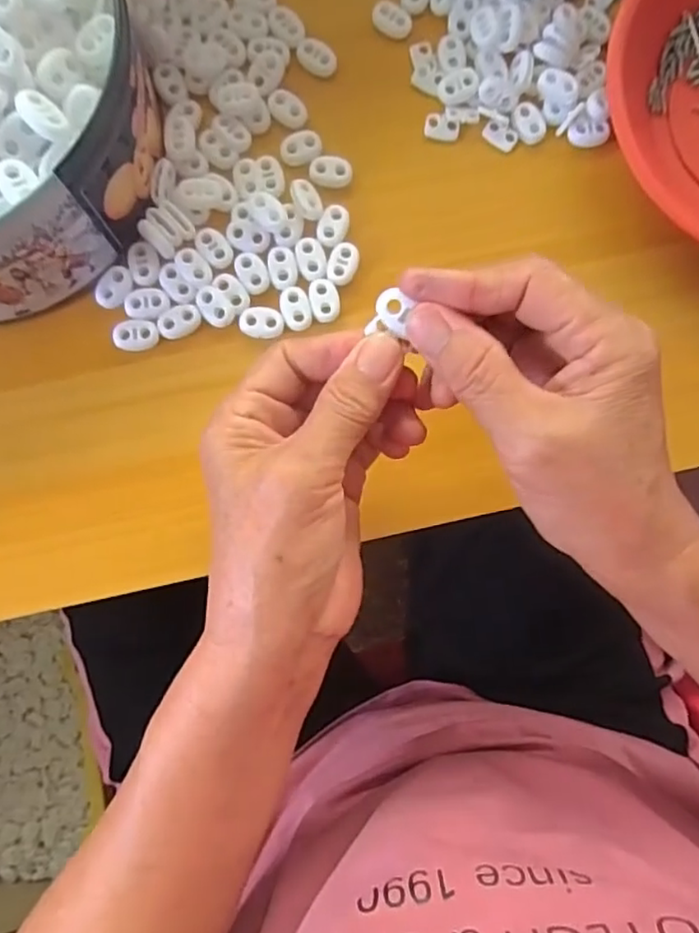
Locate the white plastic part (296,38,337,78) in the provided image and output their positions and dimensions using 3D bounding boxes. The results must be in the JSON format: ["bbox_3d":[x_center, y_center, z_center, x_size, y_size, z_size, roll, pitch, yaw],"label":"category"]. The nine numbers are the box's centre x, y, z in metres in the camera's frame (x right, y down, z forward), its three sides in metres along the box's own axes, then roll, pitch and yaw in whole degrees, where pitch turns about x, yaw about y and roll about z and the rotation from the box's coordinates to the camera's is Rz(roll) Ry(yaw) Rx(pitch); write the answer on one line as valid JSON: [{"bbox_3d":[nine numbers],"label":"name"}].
[{"bbox_3d":[-0.018,-0.220,0.336,0.022,0.005,0.015,40,85,1],"label":"white plastic part"}]

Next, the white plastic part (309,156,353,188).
[{"bbox_3d":[-0.010,-0.156,0.330,0.022,0.005,0.016,7,85,-2],"label":"white plastic part"}]

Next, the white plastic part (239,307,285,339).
[{"bbox_3d":[-0.045,-0.074,0.322,0.022,0.004,0.016,-1,85,-3],"label":"white plastic part"}]

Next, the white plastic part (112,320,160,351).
[{"bbox_3d":[-0.109,-0.067,0.318,0.023,0.004,0.015,-3,85,-3],"label":"white plastic part"}]

